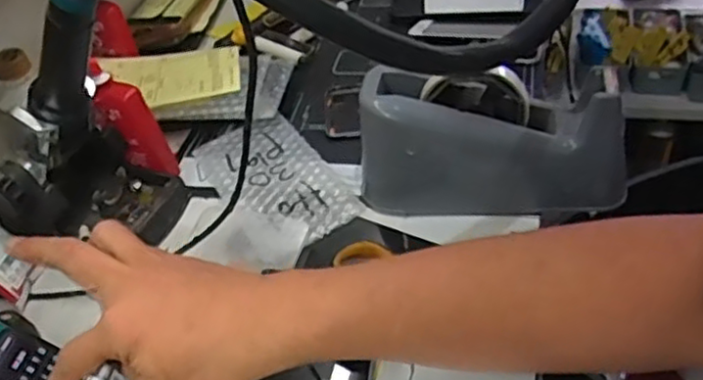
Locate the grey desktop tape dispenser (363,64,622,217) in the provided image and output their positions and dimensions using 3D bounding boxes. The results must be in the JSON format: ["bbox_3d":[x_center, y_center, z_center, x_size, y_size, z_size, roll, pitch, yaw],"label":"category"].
[{"bbox_3d":[0.109,-0.034,0.539,0.205,0.095,0.055,0,43,10],"label":"grey desktop tape dispenser"}]

